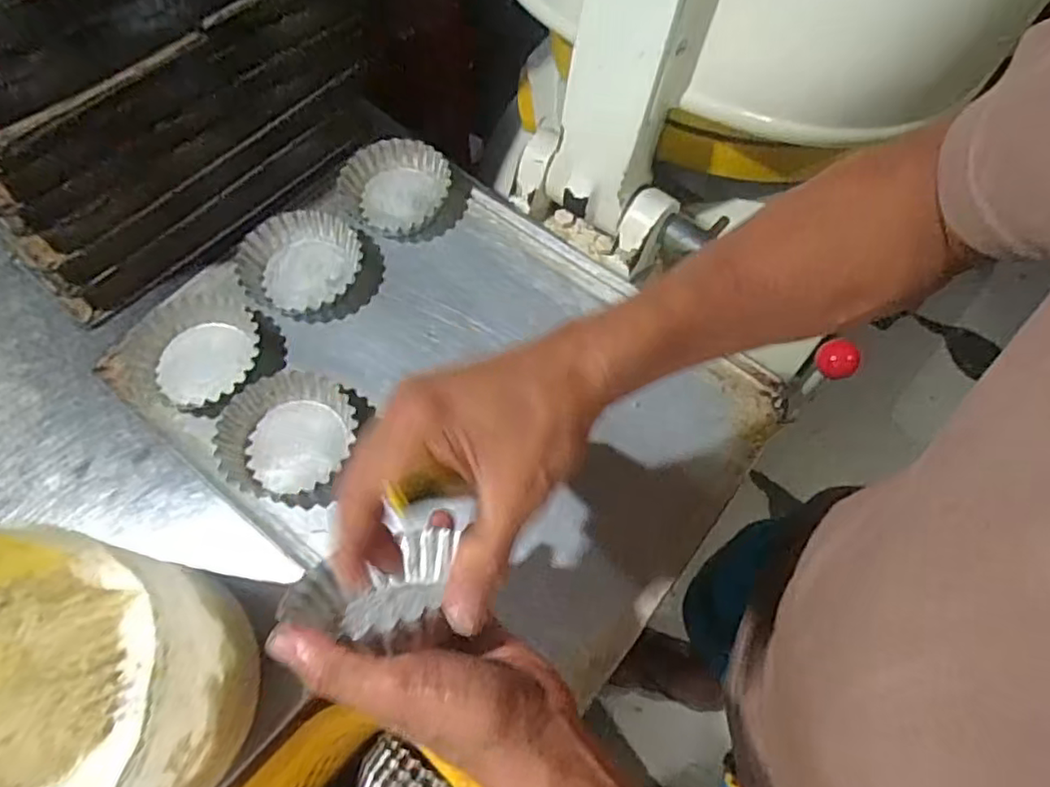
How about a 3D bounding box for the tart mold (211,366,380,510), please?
[{"bbox_3d":[-0.175,0.031,0.486,0.097,0.030,0.100,14,64,7],"label":"tart mold"}]

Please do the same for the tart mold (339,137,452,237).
[{"bbox_3d":[-0.118,-0.191,0.590,0.095,0.028,0.086,-15,64,-8],"label":"tart mold"}]

